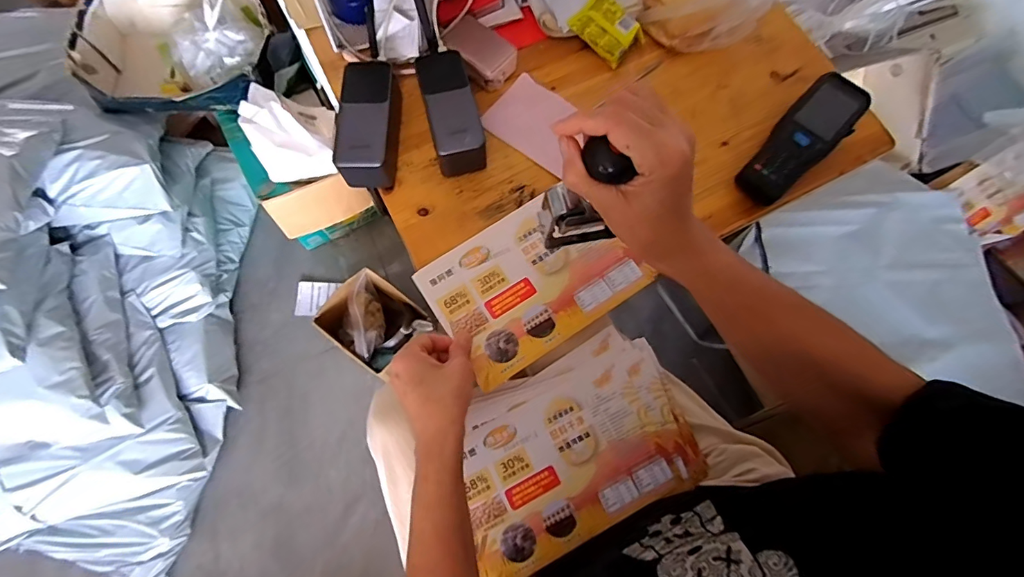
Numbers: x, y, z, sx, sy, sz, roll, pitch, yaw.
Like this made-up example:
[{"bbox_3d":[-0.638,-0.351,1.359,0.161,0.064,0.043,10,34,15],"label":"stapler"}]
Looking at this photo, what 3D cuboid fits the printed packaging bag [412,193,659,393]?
[{"bbox_3d":[0.021,-0.010,0.473,0.199,0.016,0.138,-32,75,-11],"label":"printed packaging bag"}]

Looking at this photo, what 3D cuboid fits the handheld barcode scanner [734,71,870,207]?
[{"bbox_3d":[0.324,-0.168,0.519,0.063,0.034,0.174,43,76,12],"label":"handheld barcode scanner"}]

